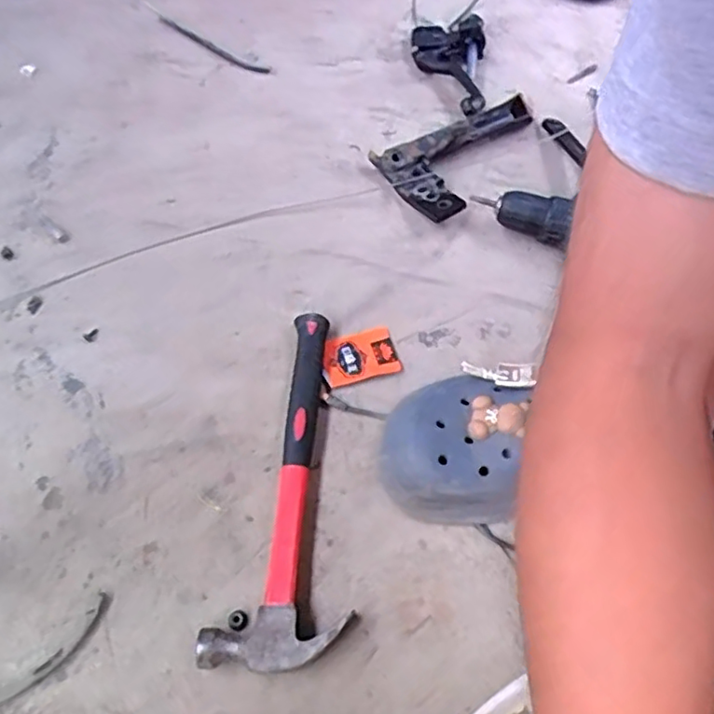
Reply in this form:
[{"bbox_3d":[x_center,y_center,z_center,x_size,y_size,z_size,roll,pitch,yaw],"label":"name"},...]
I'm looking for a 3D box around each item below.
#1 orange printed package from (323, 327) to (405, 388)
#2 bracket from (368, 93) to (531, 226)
[{"bbox_3d":[0.002,-0.002,0.536,0.064,0.009,0.051,-15,61,-10],"label":"orange printed package"},{"bbox_3d":[0.123,-0.208,0.649,0.183,0.031,0.112,-27,64,-16],"label":"bracket"}]

